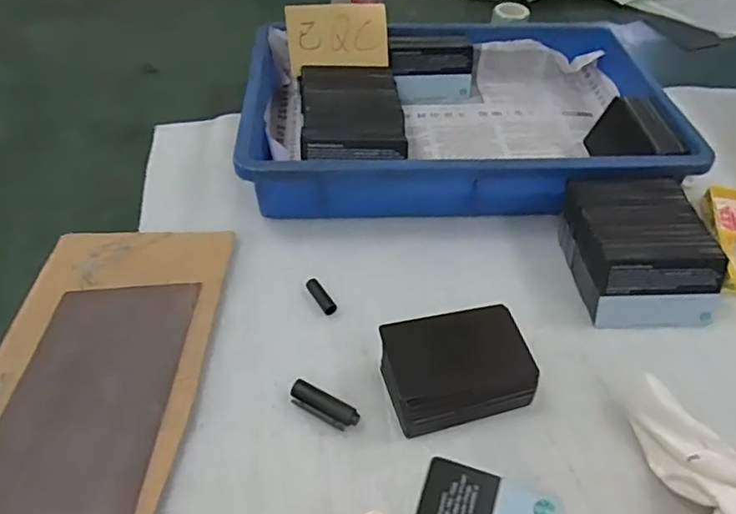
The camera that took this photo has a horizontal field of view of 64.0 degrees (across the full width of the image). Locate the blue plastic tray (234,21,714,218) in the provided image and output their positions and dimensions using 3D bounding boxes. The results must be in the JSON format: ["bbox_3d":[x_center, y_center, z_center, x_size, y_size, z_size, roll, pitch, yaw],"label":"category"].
[{"bbox_3d":[0.079,-0.133,0.542,0.364,0.058,0.239,-1,47,-3],"label":"blue plastic tray"}]

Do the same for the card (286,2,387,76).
[{"bbox_3d":[-0.028,-0.207,0.554,0.092,0.058,0.005,-6,14,-3],"label":"card"}]

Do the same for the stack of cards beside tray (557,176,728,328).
[{"bbox_3d":[0.200,-0.006,0.435,0.087,0.051,0.104,-3,48,-5],"label":"stack of cards beside tray"}]

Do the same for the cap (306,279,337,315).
[{"bbox_3d":[-0.033,0.029,0.424,0.010,0.007,0.031,-25,53,-23],"label":"cap"}]

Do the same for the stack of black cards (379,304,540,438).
[{"bbox_3d":[0.055,0.068,0.365,0.089,0.042,0.061,-10,49,-12],"label":"stack of black cards"}]

